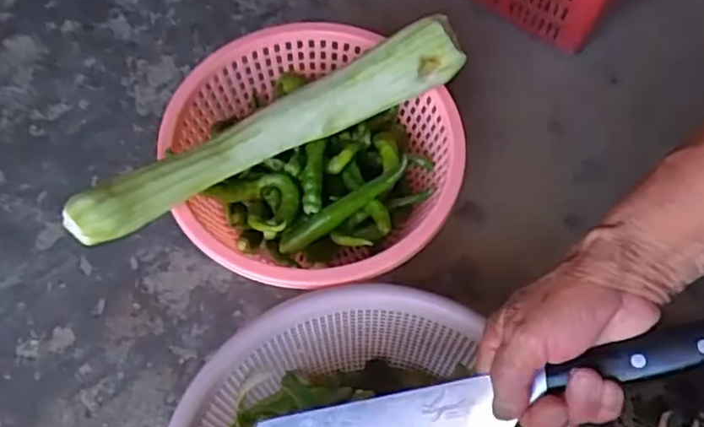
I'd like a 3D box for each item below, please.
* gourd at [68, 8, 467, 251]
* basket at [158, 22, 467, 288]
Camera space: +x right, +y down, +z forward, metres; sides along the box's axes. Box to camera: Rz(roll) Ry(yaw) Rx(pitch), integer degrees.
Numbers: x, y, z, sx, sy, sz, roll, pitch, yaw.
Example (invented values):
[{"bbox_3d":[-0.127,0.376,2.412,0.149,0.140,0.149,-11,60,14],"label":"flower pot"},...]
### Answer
[{"bbox_3d":[-0.058,-0.066,0.500,0.319,0.046,0.044,-28,67,-15],"label":"gourd"},{"bbox_3d":[-0.036,-0.036,0.566,0.236,0.098,0.228,38,68,16],"label":"basket"}]

